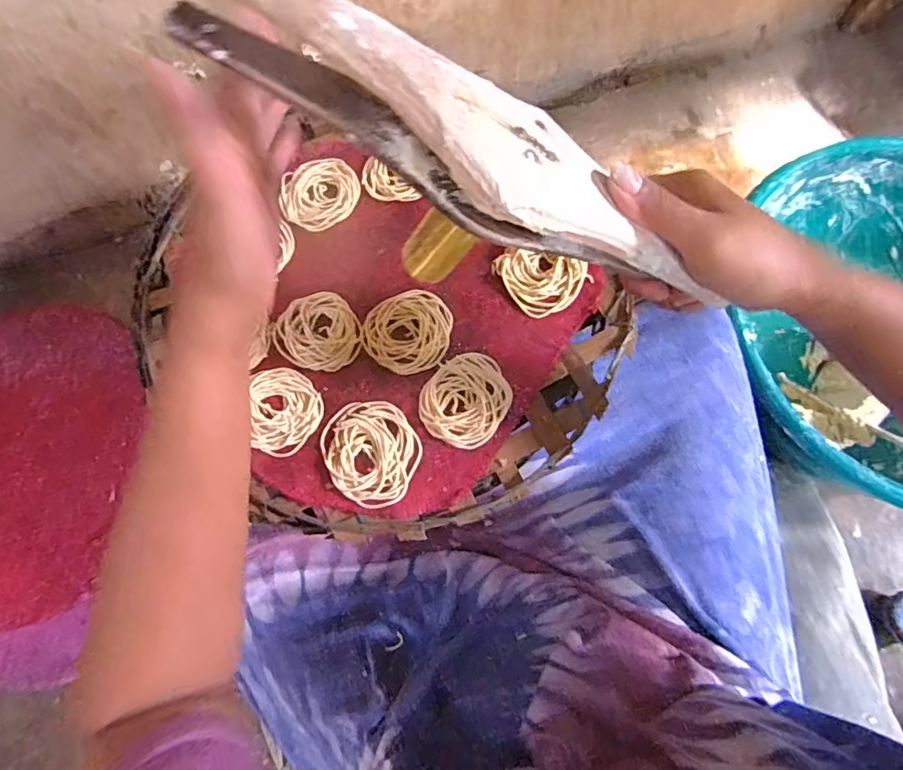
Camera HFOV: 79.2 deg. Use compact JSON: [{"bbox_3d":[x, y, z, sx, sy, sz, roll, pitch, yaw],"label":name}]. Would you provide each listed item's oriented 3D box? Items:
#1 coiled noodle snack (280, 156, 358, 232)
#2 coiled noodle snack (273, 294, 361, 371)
[{"bbox_3d":[-0.118,-0.173,0.494,0.067,0.010,0.065,0,73,0],"label":"coiled noodle snack"},{"bbox_3d":[-0.110,-0.042,0.453,0.066,0.006,0.071,0,73,0],"label":"coiled noodle snack"}]

